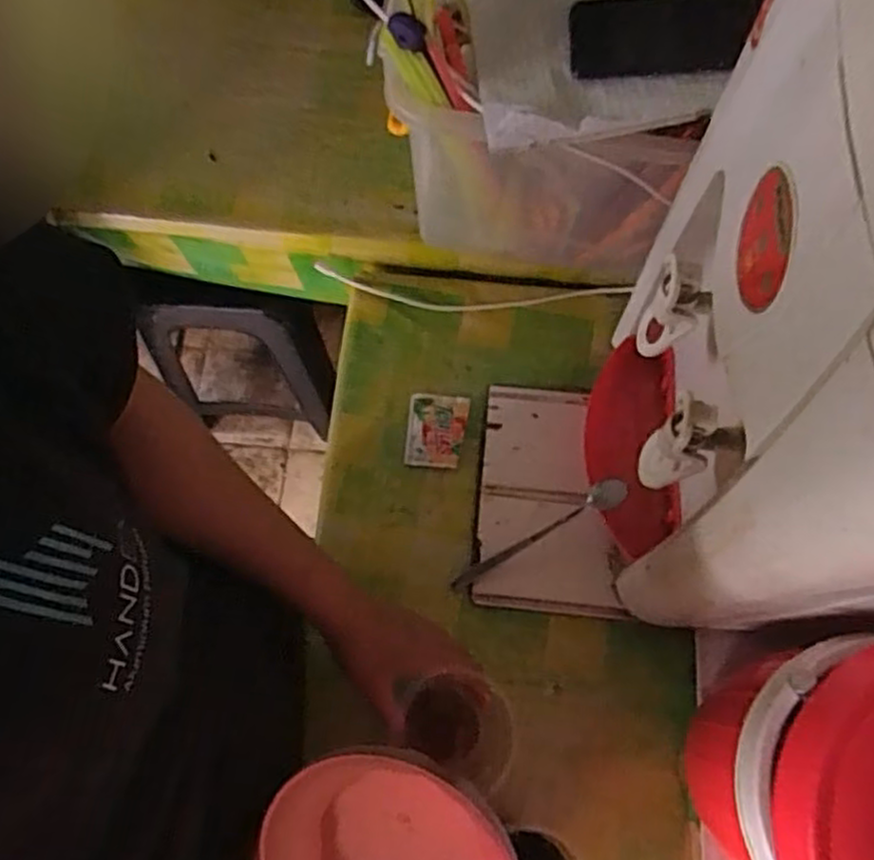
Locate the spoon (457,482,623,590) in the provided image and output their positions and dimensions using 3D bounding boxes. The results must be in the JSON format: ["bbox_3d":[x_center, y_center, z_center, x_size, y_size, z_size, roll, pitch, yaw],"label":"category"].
[{"bbox_3d":[0.089,0.095,0.650,0.176,0.012,0.023,-32,74,5],"label":"spoon"}]

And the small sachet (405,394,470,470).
[{"bbox_3d":[0.000,-0.001,0.700,0.055,0.010,0.074,6,71,1],"label":"small sachet"}]

